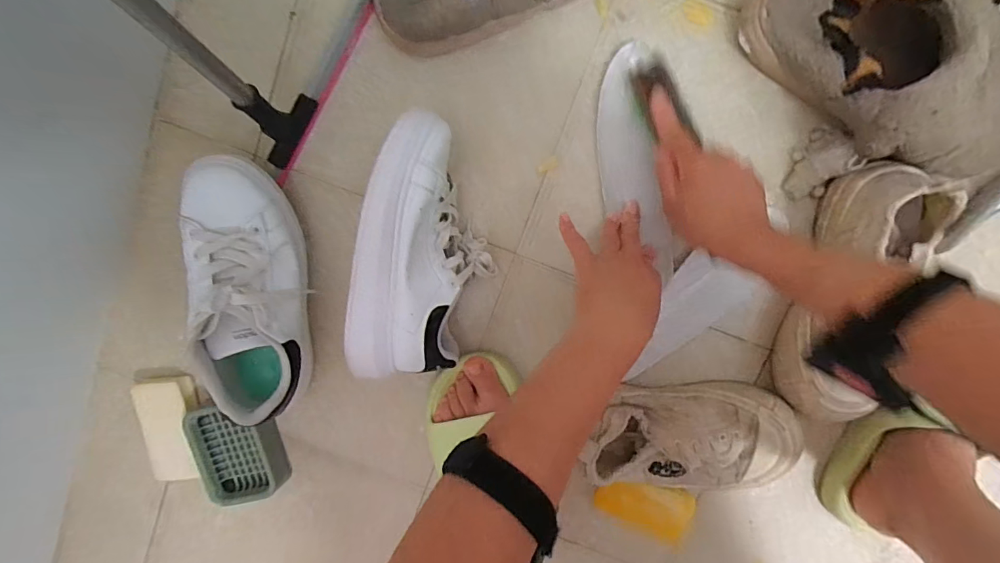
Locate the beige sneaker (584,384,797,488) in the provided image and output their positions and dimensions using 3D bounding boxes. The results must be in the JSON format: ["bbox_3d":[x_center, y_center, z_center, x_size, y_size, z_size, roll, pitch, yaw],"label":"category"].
[{"bbox_3d":[0.195,0.162,0.474,0.205,0.080,0.104,-1,101,4],"label":"beige sneaker"}]

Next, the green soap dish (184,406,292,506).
[{"bbox_3d":[-0.304,0.204,0.534,0.095,0.036,0.116,-8,98,6],"label":"green soap dish"}]

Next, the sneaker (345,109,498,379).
[{"bbox_3d":[-0.069,-0.023,0.447,0.108,0.111,0.246,18,100,2],"label":"sneaker"}]

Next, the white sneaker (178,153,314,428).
[{"bbox_3d":[-0.245,0.009,0.457,0.087,0.115,0.256,-6,100,5],"label":"white sneaker"}]

